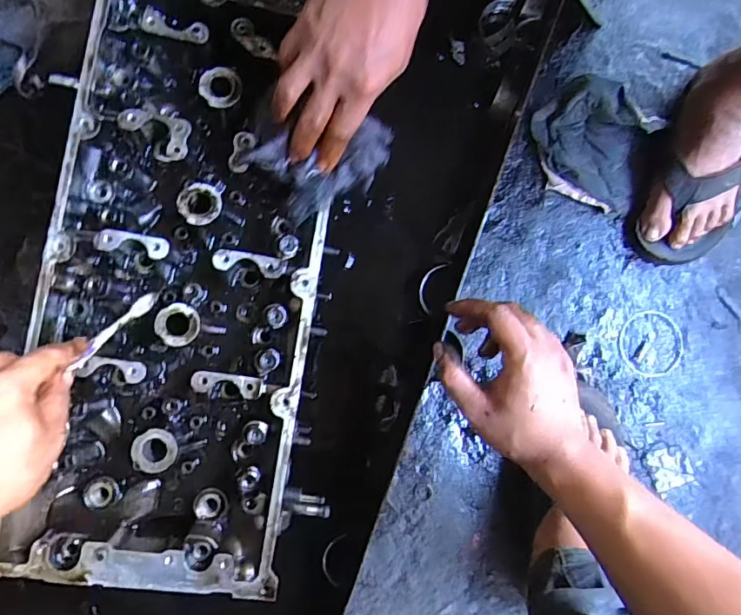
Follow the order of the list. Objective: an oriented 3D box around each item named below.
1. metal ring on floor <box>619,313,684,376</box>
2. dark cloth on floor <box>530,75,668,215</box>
[{"bbox_3d":[0.328,0.042,0.575,0.075,0.004,0.076,0,86,-3],"label":"metal ring on floor"},{"bbox_3d":[0.259,-0.190,0.573,0.139,0.048,0.121,23,85,-2],"label":"dark cloth on floor"}]

